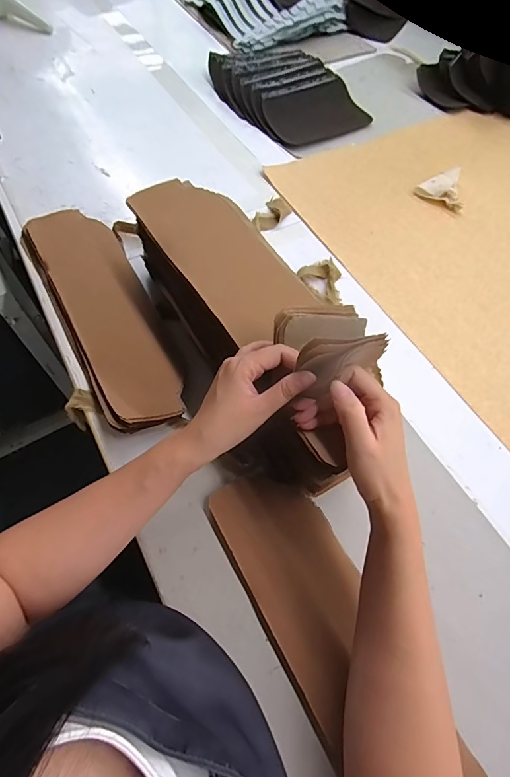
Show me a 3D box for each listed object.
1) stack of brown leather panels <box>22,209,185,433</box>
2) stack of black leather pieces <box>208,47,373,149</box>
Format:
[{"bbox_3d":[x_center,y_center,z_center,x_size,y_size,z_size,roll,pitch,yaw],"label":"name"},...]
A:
[{"bbox_3d":[-0.212,-0.116,0.550,0.121,0.054,0.409,-27,67,-15],"label":"stack of brown leather panels"},{"bbox_3d":[0.061,-0.676,0.877,0.228,0.047,0.363,-32,68,-17],"label":"stack of black leather pieces"}]

